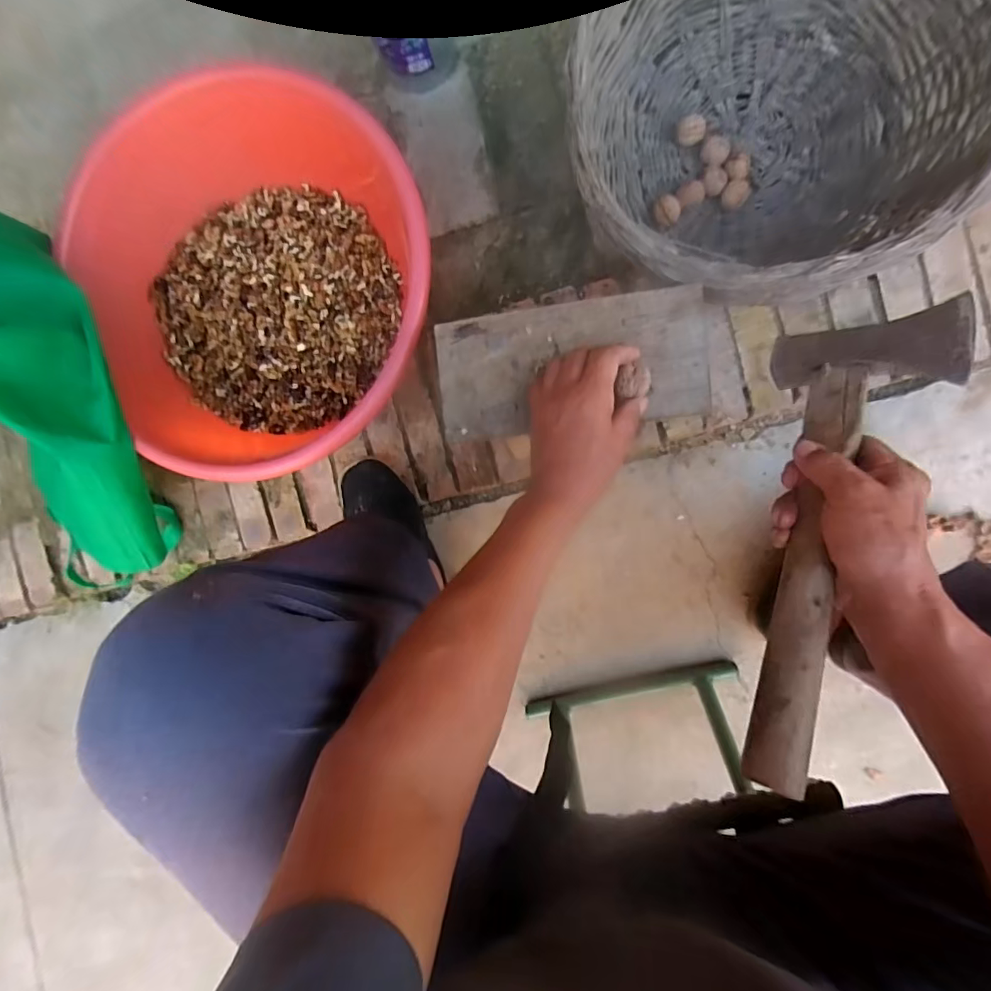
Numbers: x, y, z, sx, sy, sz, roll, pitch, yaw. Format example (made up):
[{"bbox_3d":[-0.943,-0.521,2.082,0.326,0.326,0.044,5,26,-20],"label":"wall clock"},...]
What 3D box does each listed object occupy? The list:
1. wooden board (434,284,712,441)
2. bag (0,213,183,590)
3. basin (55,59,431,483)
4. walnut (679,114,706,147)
[{"bbox_3d":[0.071,-0.126,0.485,0.252,0.015,0.118,-6,91,9],"label":"wooden board"},{"bbox_3d":[-0.499,-0.085,0.593,0.135,0.180,0.439,-8,116,7],"label":"bag"},{"bbox_3d":[-0.271,-0.263,0.632,0.395,0.165,0.433,0,92,9],"label":"basin"},{"bbox_3d":[0.233,-0.432,0.600,0.030,0.031,0.028,0,92,9],"label":"walnut"}]

